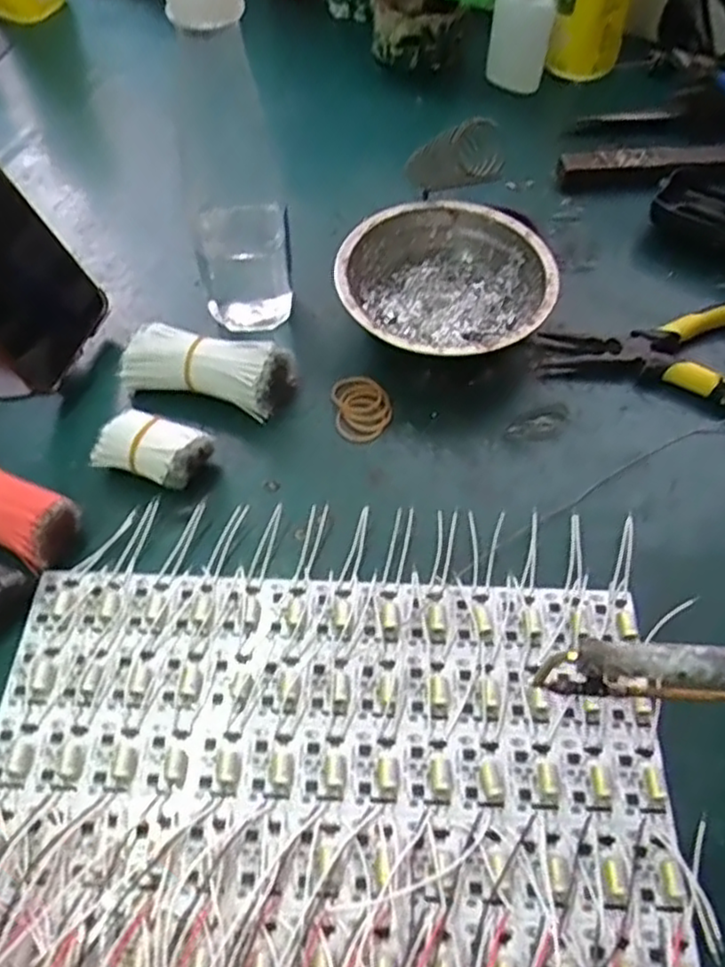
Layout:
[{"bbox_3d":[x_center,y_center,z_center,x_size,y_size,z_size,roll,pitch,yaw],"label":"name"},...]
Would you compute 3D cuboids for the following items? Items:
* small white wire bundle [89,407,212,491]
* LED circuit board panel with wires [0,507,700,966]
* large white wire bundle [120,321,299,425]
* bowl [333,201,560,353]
[{"bbox_3d":[-0.110,-0.017,0.370,0.055,0.027,0.030,16,60,10],"label":"small white wire bundle"},{"bbox_3d":[-0.020,0.165,0.264,0.280,0.021,0.330,3,59,2],"label":"LED circuit board panel with wires"},{"bbox_3d":[-0.090,-0.067,0.406,0.097,0.037,0.038,9,57,6],"label":"large white wire bundle"},{"bbox_3d":[0.049,-0.114,0.433,0.128,0.046,0.121,9,57,6],"label":"bowl"}]

